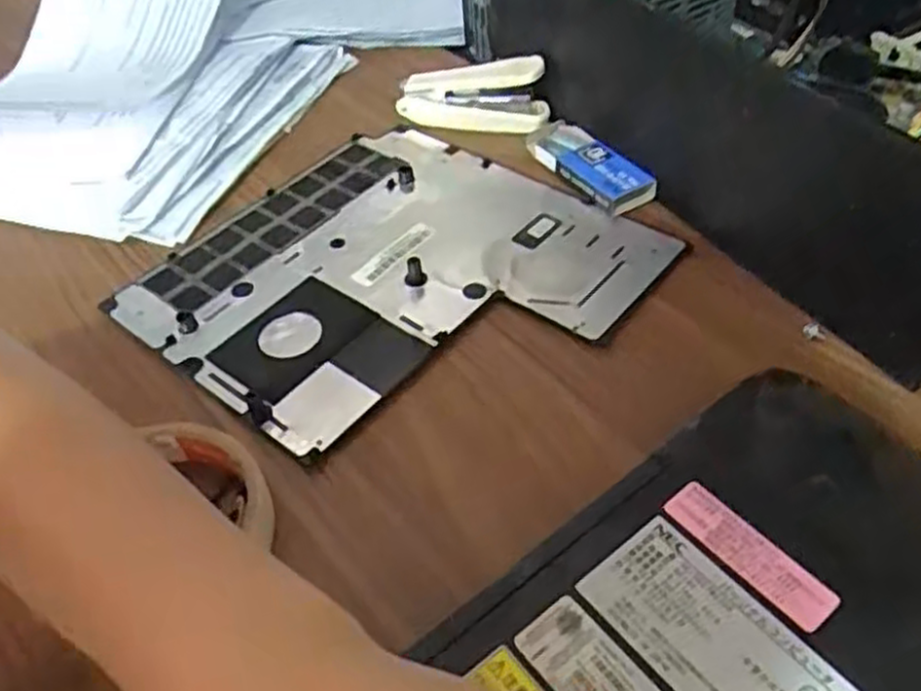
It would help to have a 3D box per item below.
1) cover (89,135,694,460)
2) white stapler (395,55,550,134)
[{"bbox_3d":[-0.036,-0.036,0.396,0.213,0.010,0.205,30,57,27],"label":"cover"},{"bbox_3d":[0.008,-0.153,0.473,0.088,0.039,0.021,7,50,11],"label":"white stapler"}]

